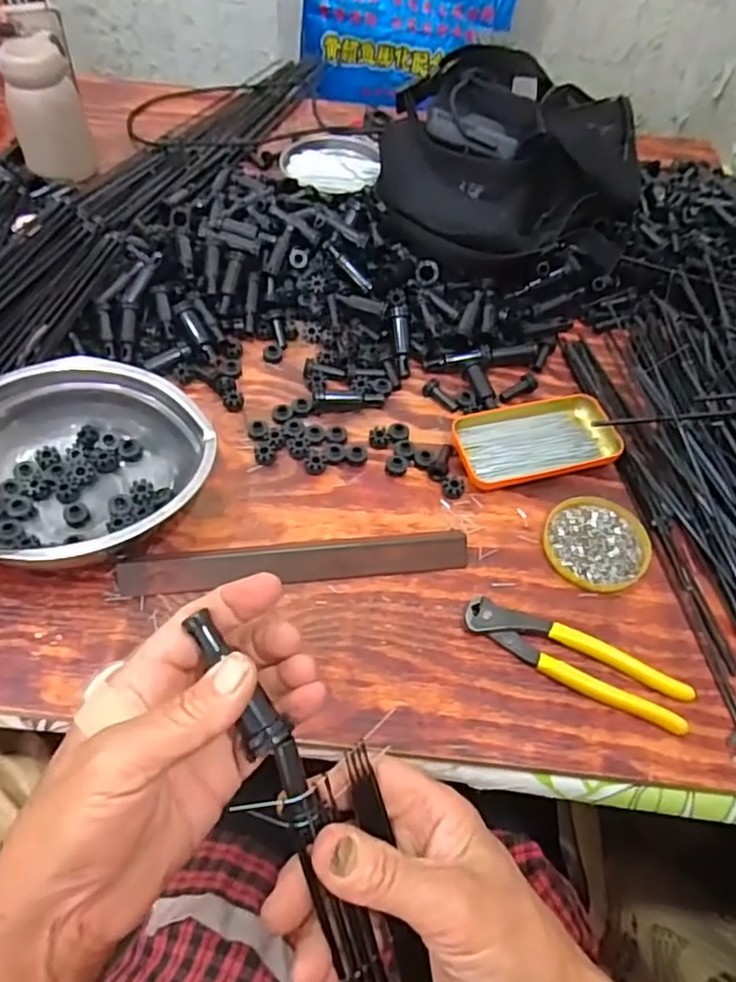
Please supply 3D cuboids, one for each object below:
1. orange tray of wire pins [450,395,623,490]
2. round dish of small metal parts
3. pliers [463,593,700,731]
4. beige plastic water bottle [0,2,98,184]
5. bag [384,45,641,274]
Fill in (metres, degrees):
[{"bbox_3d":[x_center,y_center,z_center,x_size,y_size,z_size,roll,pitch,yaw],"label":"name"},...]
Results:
[{"bbox_3d":[0.146,-0.050,0.578,0.144,0.015,0.081,-11,56,-12],"label":"orange tray of wire pins"},{"bbox_3d":[0.185,0.042,0.529,0.084,0.008,0.082,2,55,-3],"label":"round dish of small metal parts"},{"bbox_3d":[0.149,0.121,0.468,0.162,0.013,0.040,27,57,14],"label":"pliers"},{"bbox_3d":[-0.366,-0.453,0.747,0.063,0.166,0.098,35,45,30],"label":"beige plastic water bottle"},{"bbox_3d":[0.162,-0.378,0.719,0.267,0.156,0.283,16,55,7],"label":"bag"}]

